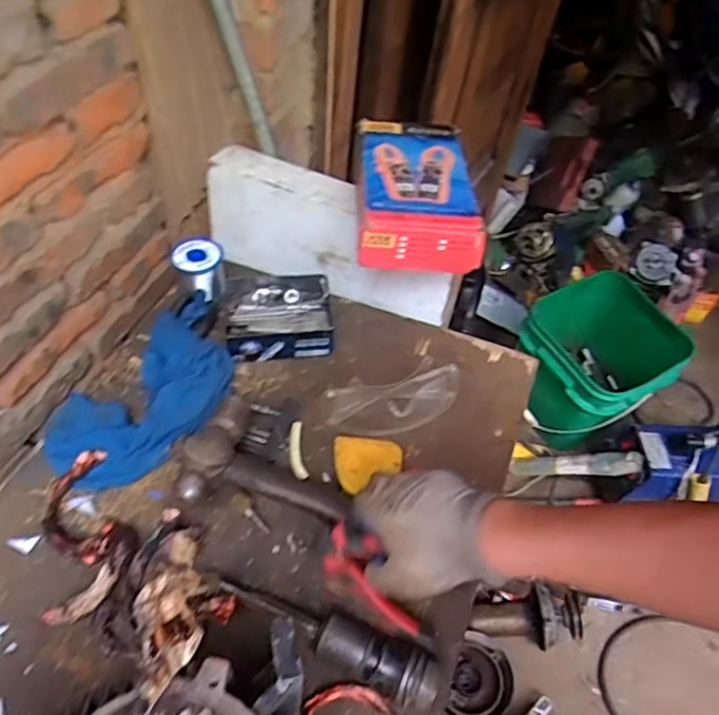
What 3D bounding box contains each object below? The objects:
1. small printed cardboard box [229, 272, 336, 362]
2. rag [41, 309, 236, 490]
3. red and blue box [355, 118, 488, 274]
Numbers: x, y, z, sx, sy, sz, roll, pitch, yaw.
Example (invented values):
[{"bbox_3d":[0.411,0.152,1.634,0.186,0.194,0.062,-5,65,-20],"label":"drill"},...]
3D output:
[{"bbox_3d":[-0.093,-0.047,0.719,0.119,0.046,0.098,-1,50,-7],"label":"small printed cardboard box"},{"bbox_3d":[-0.227,0.043,0.635,0.137,0.040,0.206,34,54,20],"label":"rag"},{"bbox_3d":[0.064,-0.185,0.698,0.136,0.067,0.194,4,50,-3],"label":"red and blue box"}]

